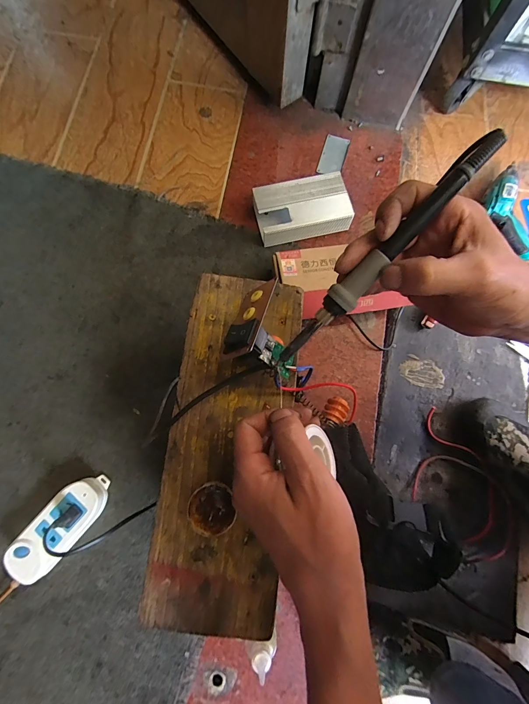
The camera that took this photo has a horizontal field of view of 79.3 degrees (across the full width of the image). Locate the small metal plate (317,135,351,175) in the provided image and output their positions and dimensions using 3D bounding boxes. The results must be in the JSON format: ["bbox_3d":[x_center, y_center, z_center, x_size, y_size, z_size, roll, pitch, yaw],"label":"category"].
[{"bbox_3d":[0.123,-0.351,0.567,0.041,0.004,0.084,19,78,3],"label":"small metal plate"}]

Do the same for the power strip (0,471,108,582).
[{"bbox_3d":[-0.267,0.229,0.420,0.059,0.033,0.138,40,80,7],"label":"power strip"}]

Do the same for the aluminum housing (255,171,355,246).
[{"bbox_3d":[0.061,-0.235,0.525,0.145,0.043,0.088,-11,78,-3],"label":"aluminum housing"}]

